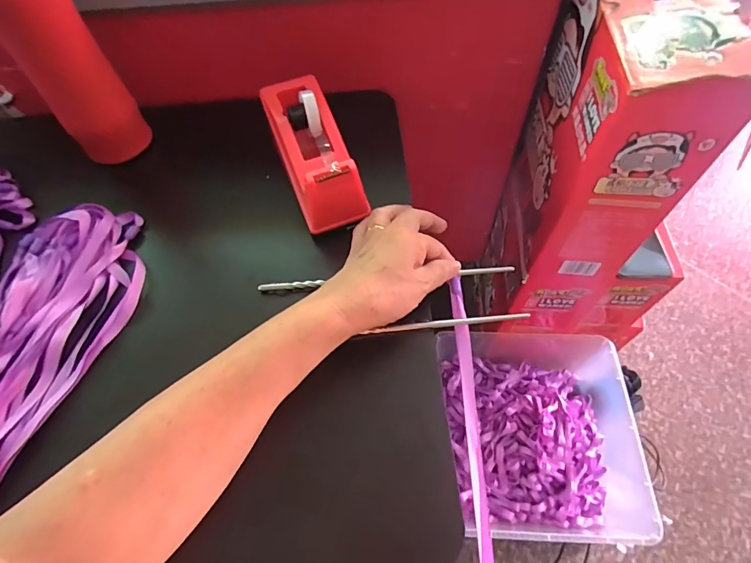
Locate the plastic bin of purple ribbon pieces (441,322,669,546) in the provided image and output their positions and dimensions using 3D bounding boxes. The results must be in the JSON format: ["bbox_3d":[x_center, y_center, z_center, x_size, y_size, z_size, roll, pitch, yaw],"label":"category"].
[{"bbox_3d":[0.273,0.232,0.674,0.276,0.115,0.294,0,59,2],"label":"plastic bin of purple ribbon pieces"}]

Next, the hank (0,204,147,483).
[{"bbox_3d":[-0.278,0.050,0.334,0.125,0.025,0.268,5,59,4],"label":"hank"}]

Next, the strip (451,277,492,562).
[{"bbox_3d":[0.074,0.133,0.314,0.015,0.012,0.279,-1,71,0],"label":"strip"}]

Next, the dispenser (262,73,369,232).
[{"bbox_3d":[-0.062,-0.125,0.396,0.063,0.061,0.153,-19,60,-9],"label":"dispenser"}]

